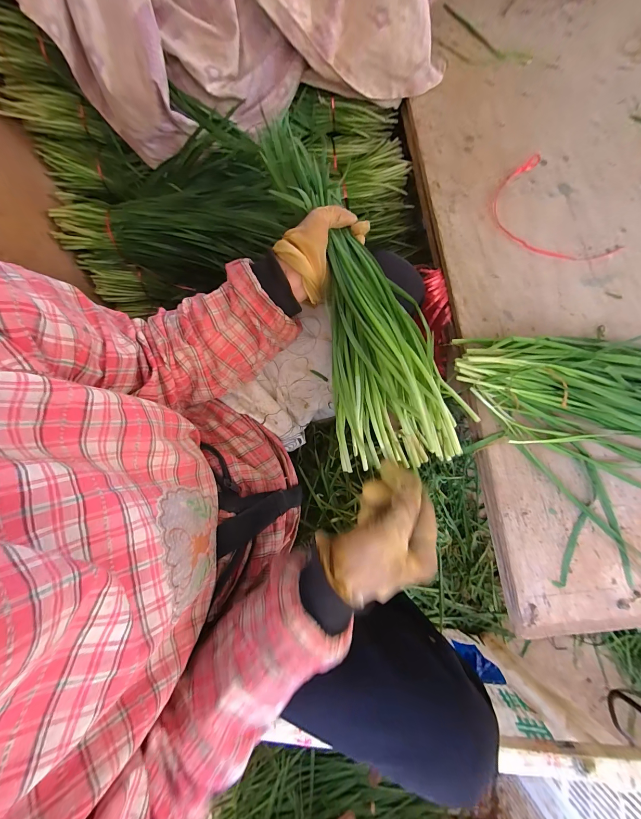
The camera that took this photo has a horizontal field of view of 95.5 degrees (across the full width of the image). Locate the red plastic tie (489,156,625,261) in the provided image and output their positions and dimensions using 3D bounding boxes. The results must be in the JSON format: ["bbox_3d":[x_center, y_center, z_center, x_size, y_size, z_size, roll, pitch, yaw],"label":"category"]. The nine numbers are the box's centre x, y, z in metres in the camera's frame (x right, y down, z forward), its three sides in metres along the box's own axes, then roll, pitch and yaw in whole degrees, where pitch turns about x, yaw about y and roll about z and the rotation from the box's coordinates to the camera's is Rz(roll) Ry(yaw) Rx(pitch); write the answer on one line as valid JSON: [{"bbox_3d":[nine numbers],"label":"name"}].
[{"bbox_3d":[0.329,-0.276,0.425,0.124,0.007,0.188,-32,80,-6],"label":"red plastic tie"}]

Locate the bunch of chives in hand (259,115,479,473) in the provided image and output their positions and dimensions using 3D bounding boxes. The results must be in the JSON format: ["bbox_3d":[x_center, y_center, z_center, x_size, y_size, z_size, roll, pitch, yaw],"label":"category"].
[{"bbox_3d":[0.023,-0.144,0.322,0.096,0.080,0.422,-16,78,-3],"label":"bunch of chives in hand"}]

